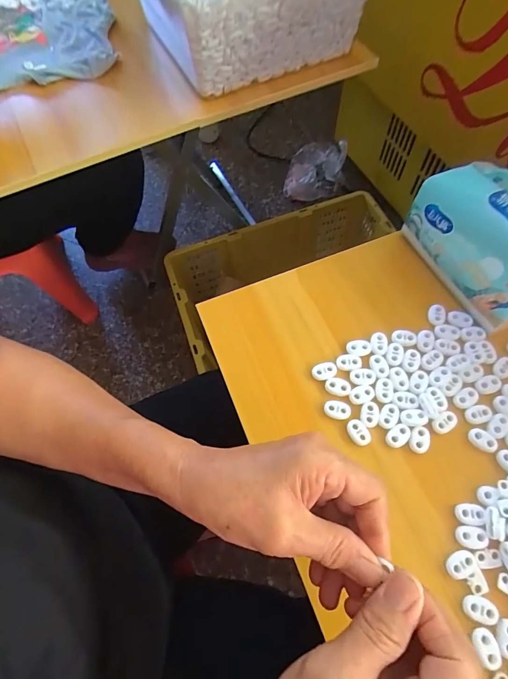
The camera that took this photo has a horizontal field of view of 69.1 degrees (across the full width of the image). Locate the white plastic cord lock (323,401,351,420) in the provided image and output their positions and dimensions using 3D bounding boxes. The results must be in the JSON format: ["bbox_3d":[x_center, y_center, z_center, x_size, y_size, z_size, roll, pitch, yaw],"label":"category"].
[{"bbox_3d":[0.073,0.061,0.321,0.022,0.004,0.015,16,67,10],"label":"white plastic cord lock"}]

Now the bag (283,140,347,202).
[{"bbox_3d":[0.181,-0.507,1.114,0.166,0.126,0.193,7,66,6],"label":"bag"}]

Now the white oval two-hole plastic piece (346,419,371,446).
[{"bbox_3d":[0.089,0.079,0.313,0.017,0.004,0.022,-36,69,-13],"label":"white oval two-hole plastic piece"}]

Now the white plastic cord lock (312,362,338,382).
[{"bbox_3d":[0.065,0.029,0.337,0.023,0.004,0.015,-17,66,-5],"label":"white plastic cord lock"}]

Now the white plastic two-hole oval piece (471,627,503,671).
[{"bbox_3d":[0.157,0.208,0.248,0.015,0.004,0.023,-12,65,-3],"label":"white plastic two-hole oval piece"}]

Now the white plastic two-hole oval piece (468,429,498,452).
[{"bbox_3d":[0.190,0.083,0.306,0.022,0.004,0.014,36,72,17],"label":"white plastic two-hole oval piece"}]

